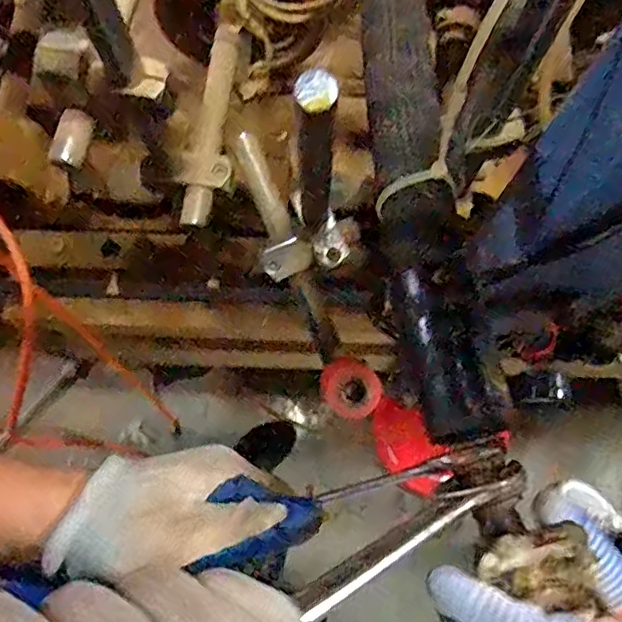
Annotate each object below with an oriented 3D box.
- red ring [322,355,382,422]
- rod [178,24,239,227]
[{"bbox_3d":[0.035,0.070,0.522,0.056,0.016,0.049,32,78,8],"label":"red ring"},{"bbox_3d":[-0.091,-0.175,0.541,0.040,0.023,0.203,4,76,1],"label":"rod"}]

